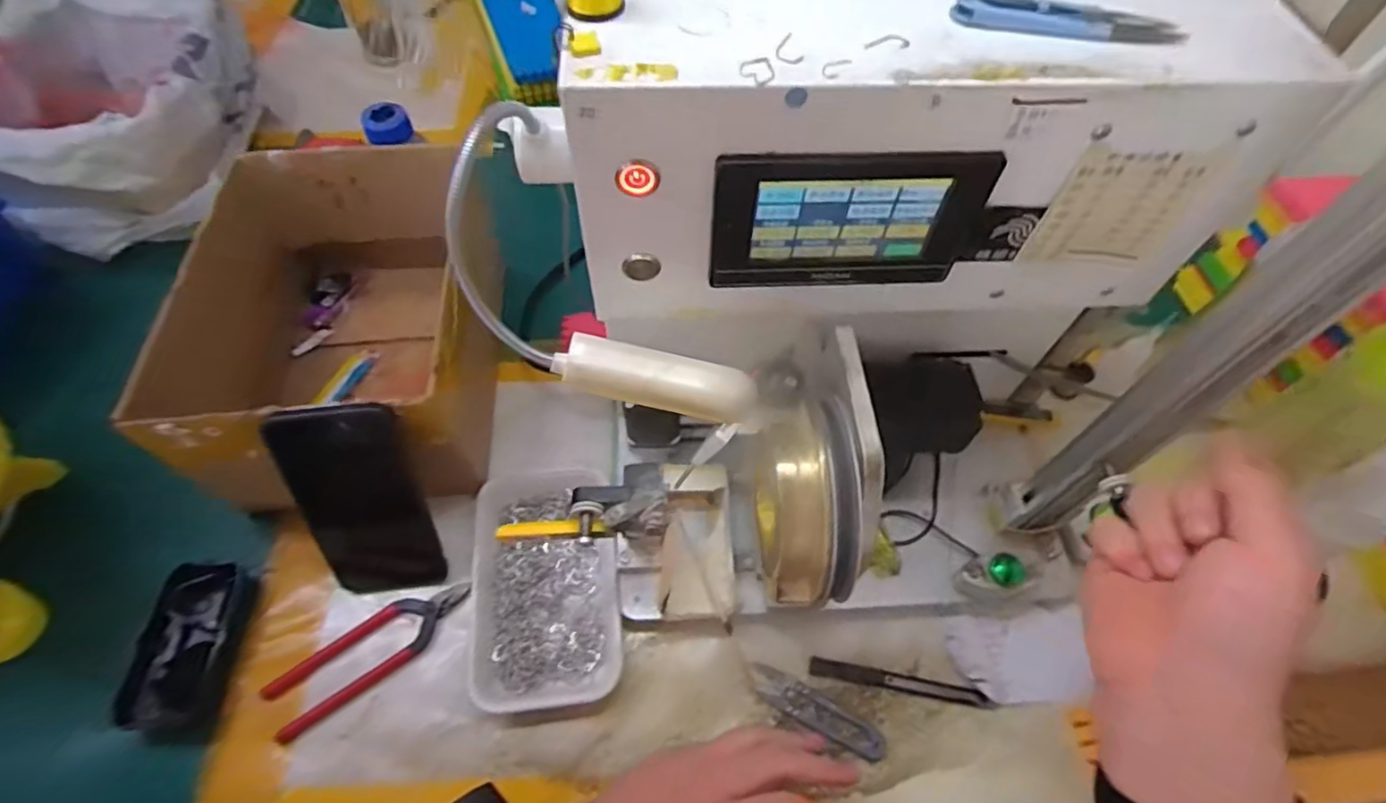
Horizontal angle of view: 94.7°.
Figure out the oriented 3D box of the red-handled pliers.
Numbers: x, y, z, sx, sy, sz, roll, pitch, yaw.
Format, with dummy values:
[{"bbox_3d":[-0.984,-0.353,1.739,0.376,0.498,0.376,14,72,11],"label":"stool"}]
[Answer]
[{"bbox_3d":[-0.227,0.175,0.454,0.141,0.005,0.044,-34,65,-20],"label":"red-handled pliers"}]

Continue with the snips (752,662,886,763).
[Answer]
[{"bbox_3d":[0.085,0.212,0.438,0.098,0.014,0.023,28,61,15],"label":"snips"}]

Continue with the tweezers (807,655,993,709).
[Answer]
[{"bbox_3d":[0.146,0.199,0.453,0.123,0.011,0.013,10,58,4],"label":"tweezers"}]

